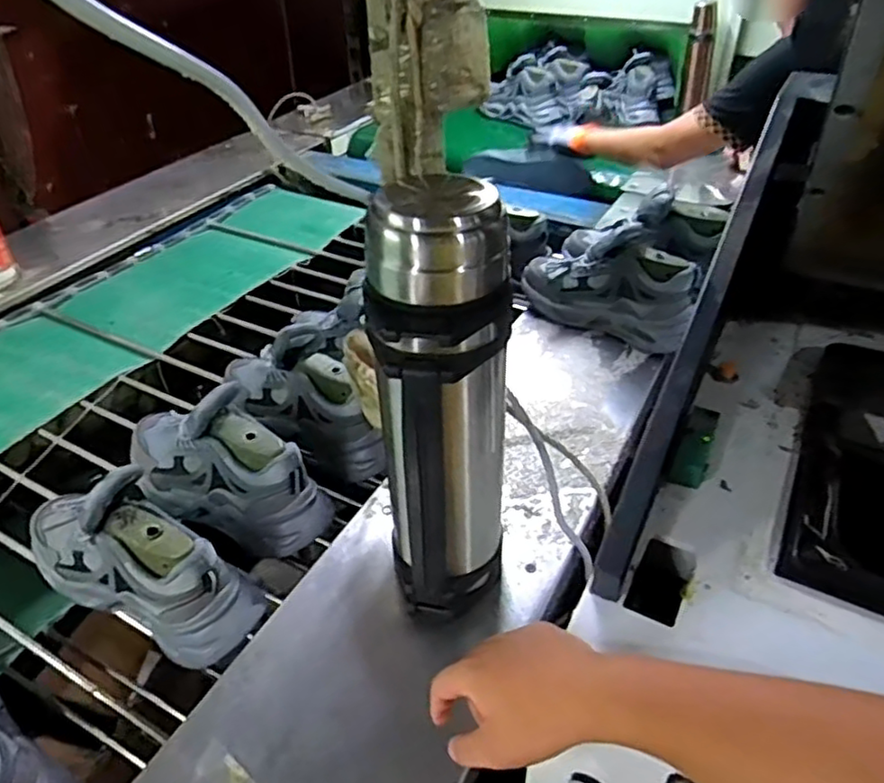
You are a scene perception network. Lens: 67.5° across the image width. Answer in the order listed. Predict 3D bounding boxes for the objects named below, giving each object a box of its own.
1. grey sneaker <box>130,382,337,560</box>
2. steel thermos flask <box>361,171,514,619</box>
[{"bbox_3d":[-0.263,0.079,0.757,0.276,0.142,0.097,23,47,24],"label":"grey sneaker"},{"bbox_3d":[0.001,0.039,0.563,0.117,0.402,0.112,2,42,2],"label":"steel thermos flask"}]

